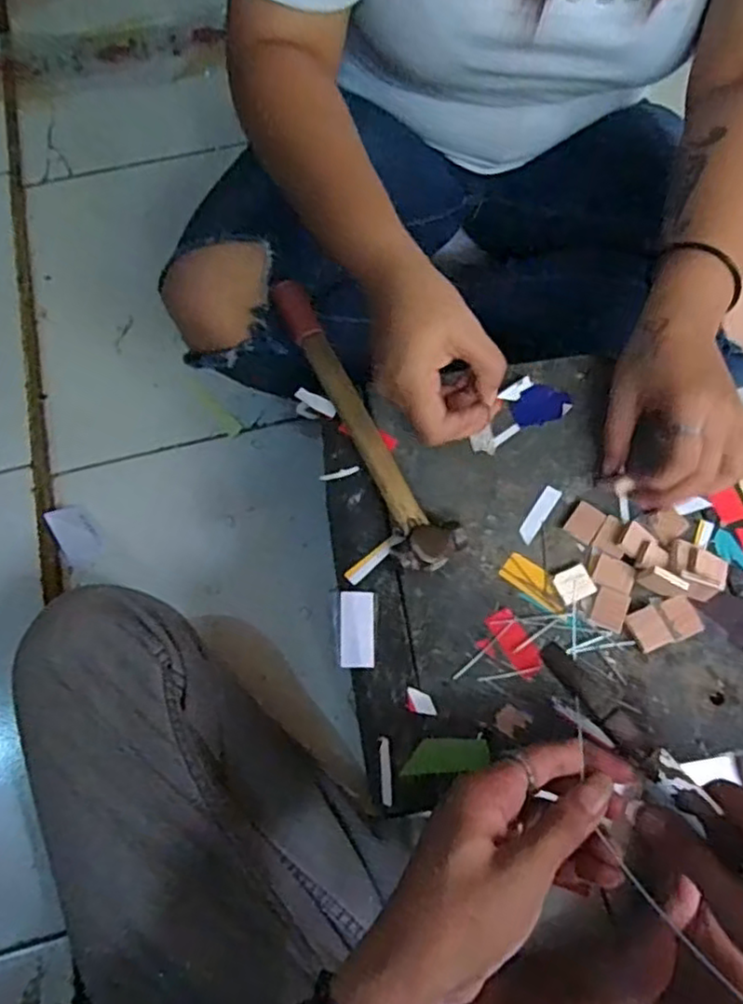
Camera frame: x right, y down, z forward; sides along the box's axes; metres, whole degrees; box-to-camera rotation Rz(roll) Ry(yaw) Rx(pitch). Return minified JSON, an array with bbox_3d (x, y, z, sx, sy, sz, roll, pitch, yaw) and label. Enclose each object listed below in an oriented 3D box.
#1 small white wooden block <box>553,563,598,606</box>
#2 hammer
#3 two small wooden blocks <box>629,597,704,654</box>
[{"bbox_3d":[0.127,0.051,0.417,0.023,0.004,0.020,-24,70,-9],"label":"small white wooden block"},{"bbox_3d":[-0.010,-0.058,0.454,0.038,0.026,0.235,-25,70,-10],"label":"hammer"},{"bbox_3d":[0.181,0.074,0.410,0.044,0.006,0.024,-19,69,-7],"label":"two small wooden blocks"}]

